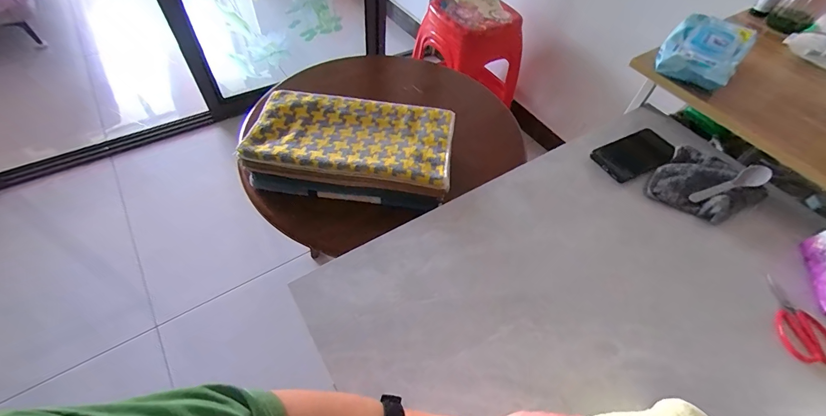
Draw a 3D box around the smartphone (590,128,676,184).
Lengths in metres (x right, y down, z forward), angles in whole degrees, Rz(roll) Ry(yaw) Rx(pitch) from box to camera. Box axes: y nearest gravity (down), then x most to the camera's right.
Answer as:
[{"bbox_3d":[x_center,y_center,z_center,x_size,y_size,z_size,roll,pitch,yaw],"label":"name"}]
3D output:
[{"bbox_3d":[0.397,-0.095,0.637,0.149,0.015,0.079,-23,59,-20],"label":"smartphone"}]

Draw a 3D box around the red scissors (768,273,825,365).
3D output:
[{"bbox_3d":[0.503,0.144,0.472,0.062,0.017,0.116,8,54,1],"label":"red scissors"}]

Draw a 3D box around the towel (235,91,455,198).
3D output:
[{"bbox_3d":[-0.096,-0.122,0.600,0.317,0.048,0.172,10,54,2],"label":"towel"}]

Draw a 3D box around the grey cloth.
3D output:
[{"bbox_3d":[0.479,-0.033,0.587,0.150,0.021,0.136,-33,63,-25],"label":"grey cloth"}]

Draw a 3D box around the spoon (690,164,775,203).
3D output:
[{"bbox_3d":[0.505,-0.037,0.566,0.124,0.031,0.034,-19,59,-11],"label":"spoon"}]

